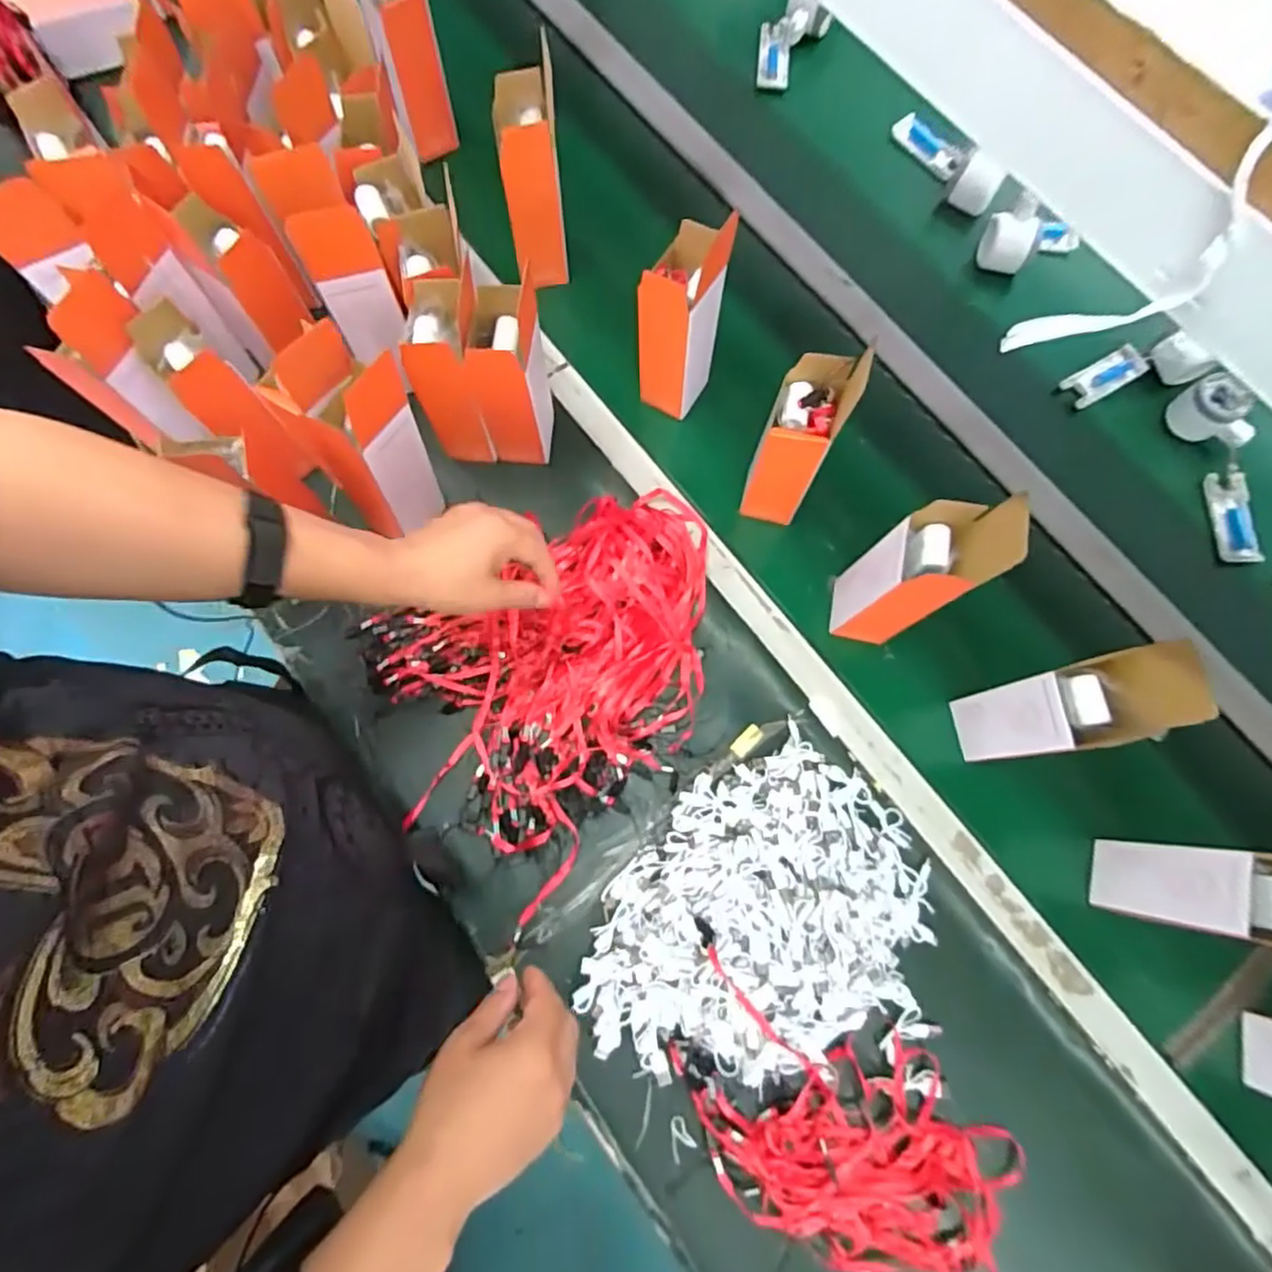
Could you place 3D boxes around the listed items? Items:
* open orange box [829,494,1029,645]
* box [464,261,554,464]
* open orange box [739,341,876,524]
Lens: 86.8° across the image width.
[{"bbox_3d":[0.249,-0.056,0.617,0.084,0.224,0.086,11,76,2],"label":"open orange box"},{"bbox_3d":[-0.123,-0.246,0.675,0.058,0.207,0.071,11,76,2],"label":"box"},{"bbox_3d":[0.159,-0.192,0.664,0.064,0.200,0.092,25,77,5],"label":"open orange box"}]

